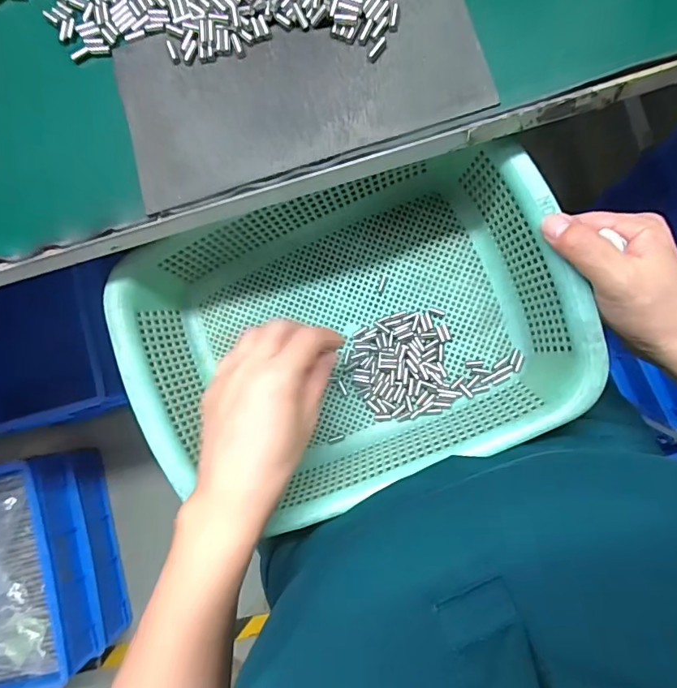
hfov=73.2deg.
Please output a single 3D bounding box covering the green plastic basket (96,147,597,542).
[{"bbox_3d":[0.006,-0.009,0.335,0.293,0.094,0.217,-23,83,5],"label":"green plastic basket"}]

